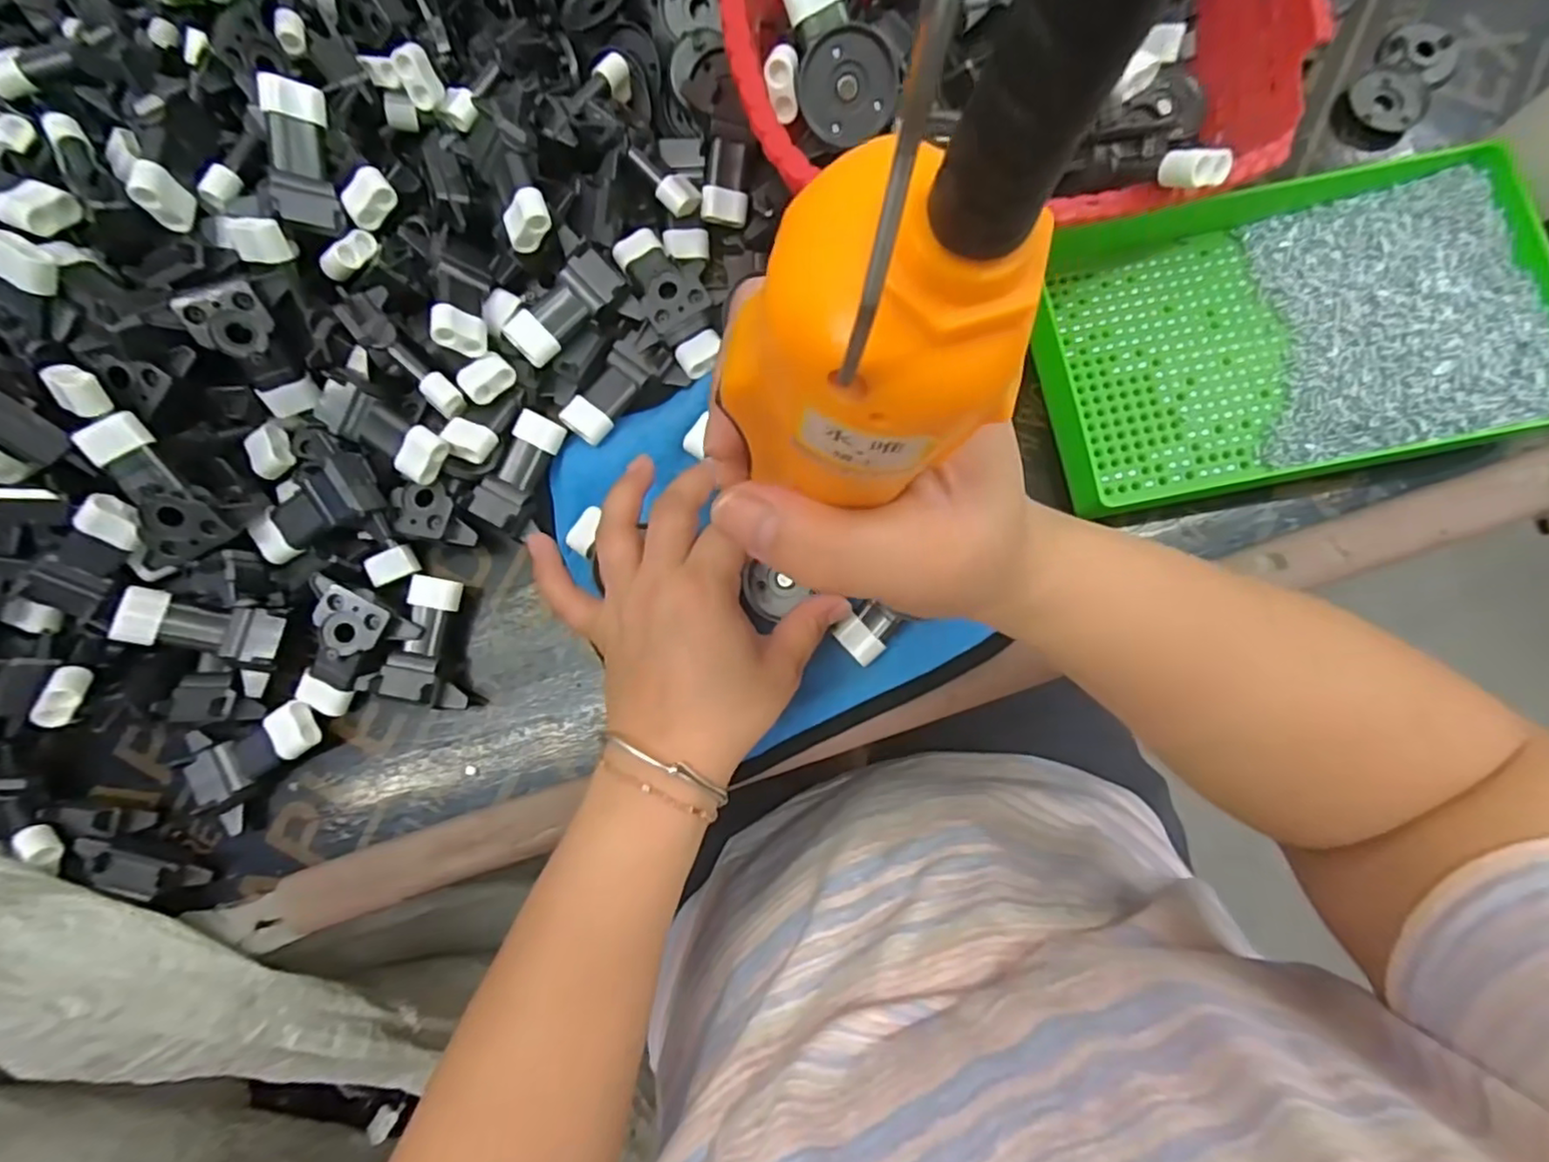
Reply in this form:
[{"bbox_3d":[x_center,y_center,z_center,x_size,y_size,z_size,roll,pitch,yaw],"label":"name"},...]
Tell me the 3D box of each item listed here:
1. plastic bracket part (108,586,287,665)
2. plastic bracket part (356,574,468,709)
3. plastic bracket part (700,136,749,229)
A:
[{"bbox_3d":[-0.272,0.022,0.314,0.016,0.061,0.025,8,79,47],"label":"plastic bracket part"},{"bbox_3d":[-0.178,0.030,0.339,0.051,0.026,0.063,11,82,3],"label":"plastic bracket part"},{"bbox_3d":[-0.026,-0.212,0.355,0.024,0.014,0.039,6,104,-2],"label":"plastic bracket part"}]

